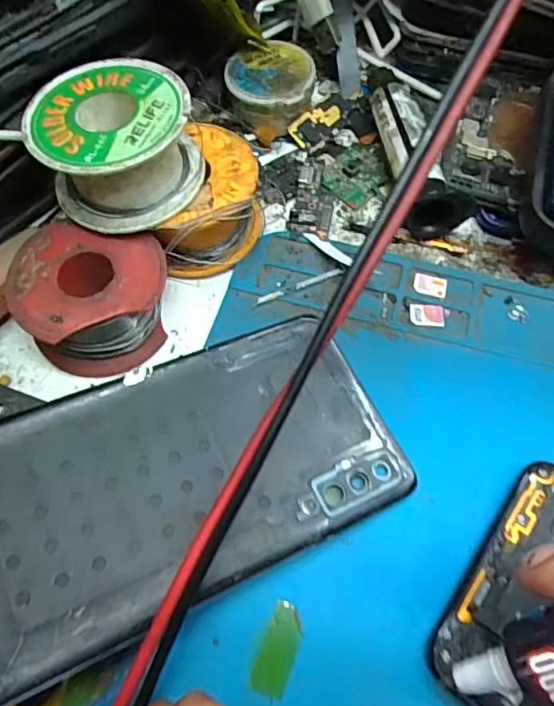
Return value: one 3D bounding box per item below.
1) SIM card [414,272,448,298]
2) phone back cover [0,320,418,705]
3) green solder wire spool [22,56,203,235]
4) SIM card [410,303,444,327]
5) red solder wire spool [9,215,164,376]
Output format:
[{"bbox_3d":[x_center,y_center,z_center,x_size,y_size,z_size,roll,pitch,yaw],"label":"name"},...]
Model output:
[{"bbox_3d":[0.060,-0.026,0.210,0.012,0.004,0.010,12,65,3],"label":"SIM card"},{"bbox_3d":[-0.038,0.040,0.160,0.155,0.004,0.070,-20,67,-21],"label":"phone back cover"},{"bbox_3d":[-0.054,-0.070,0.186,0.050,0.032,0.051,-7,64,-4],"label":"green solder wire spool"},{"bbox_3d":[0.057,-0.014,0.204,0.013,0.004,0.009,5,67,1],"label":"SIM card"},{"bbox_3d":[-0.065,-0.017,0.190,0.050,0.025,0.045,10,64,4],"label":"red solder wire spool"}]

